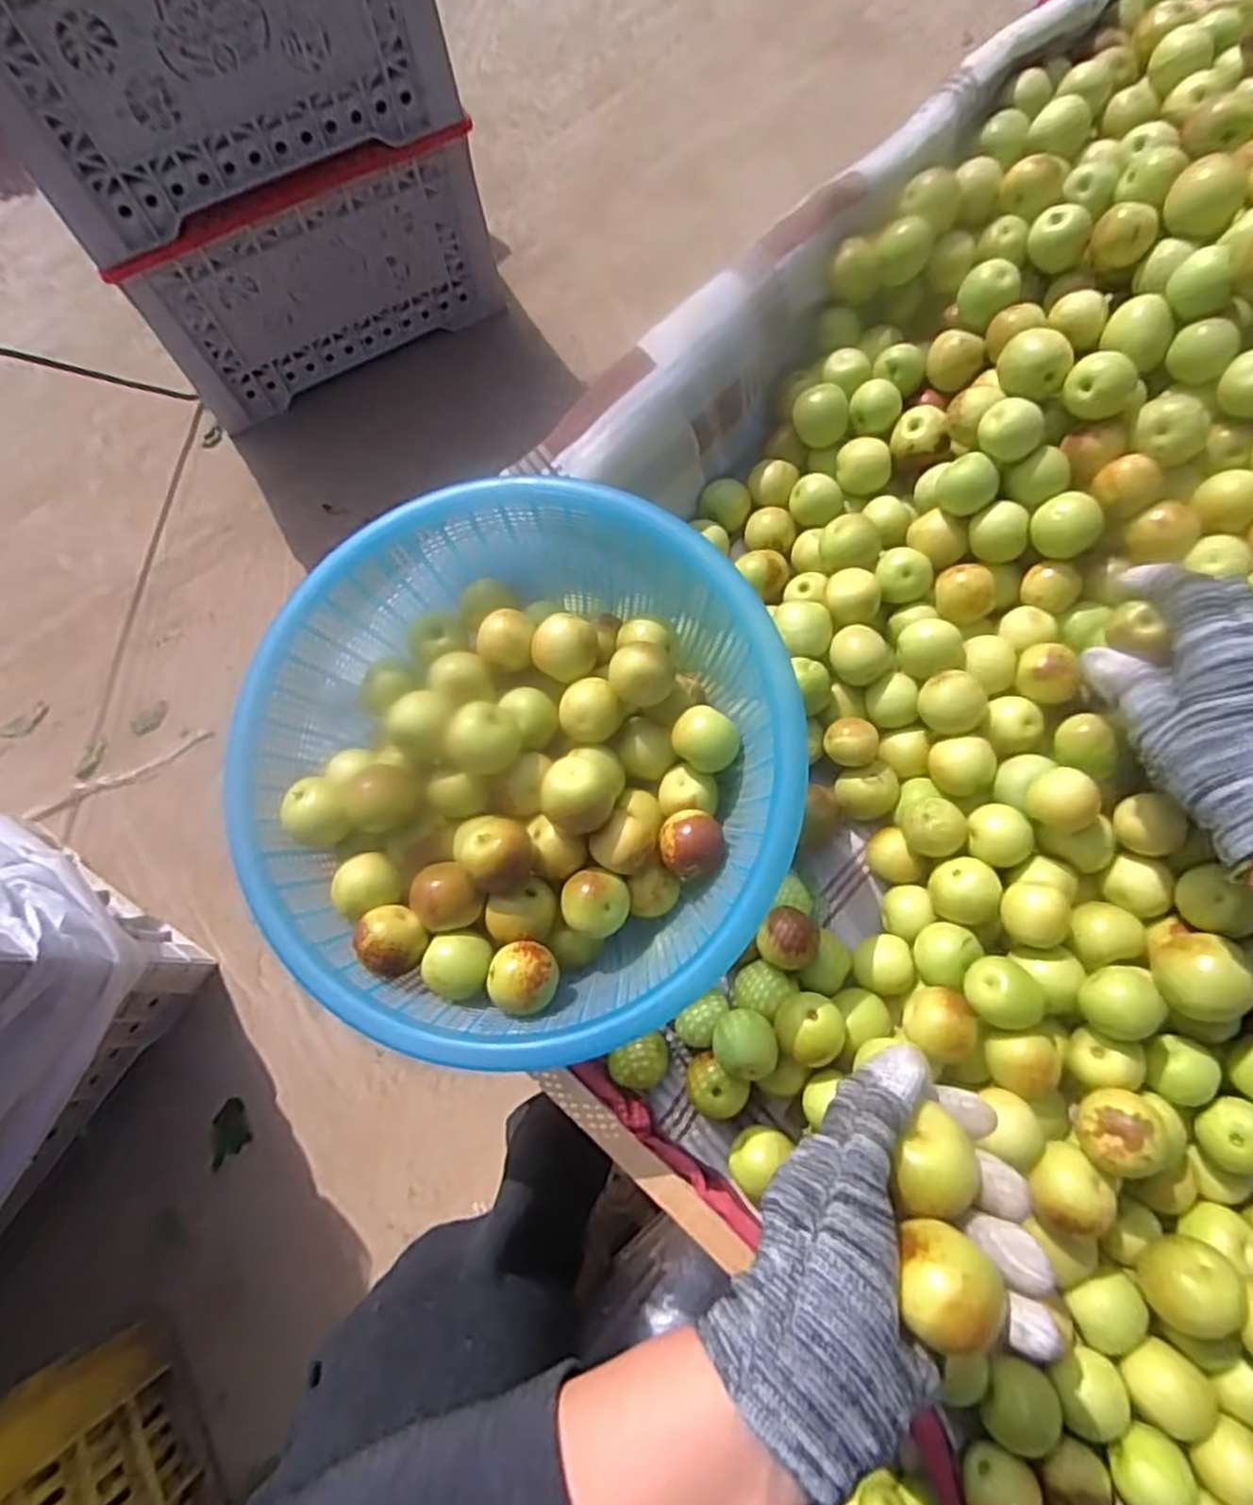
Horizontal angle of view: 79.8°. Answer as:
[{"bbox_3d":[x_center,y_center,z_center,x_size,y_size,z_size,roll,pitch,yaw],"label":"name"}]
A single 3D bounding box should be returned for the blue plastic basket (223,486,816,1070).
[{"bbox_3d":[-0.055,0.009,0.379,0.264,0.093,0.265,0,73,2],"label":"blue plastic basket"}]

